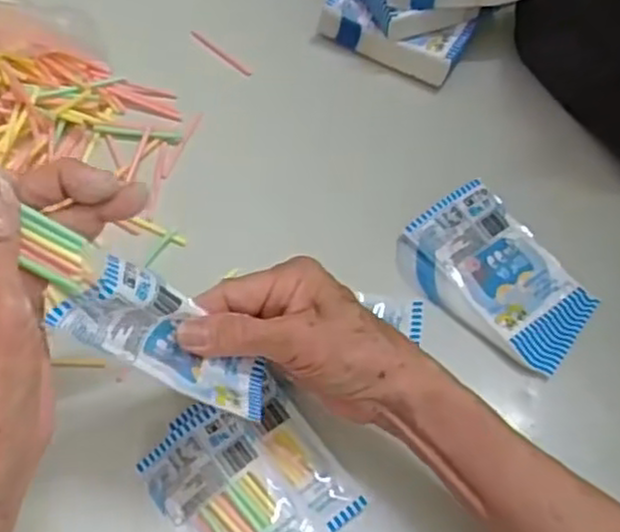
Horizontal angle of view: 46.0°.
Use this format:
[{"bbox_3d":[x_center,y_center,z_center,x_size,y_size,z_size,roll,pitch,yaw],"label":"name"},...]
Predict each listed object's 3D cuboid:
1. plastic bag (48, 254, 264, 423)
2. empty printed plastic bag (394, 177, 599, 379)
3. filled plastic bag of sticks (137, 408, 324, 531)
[{"bbox_3d":[-0.062,0.034,0.339,0.100,0.033,0.046,37,61,-20],"label":"plastic bag"},{"bbox_3d":[0.121,0.007,0.471,0.082,0.016,0.122,-38,71,-20],"label":"empty printed plastic bag"},{"bbox_3d":[-0.041,0.132,0.399,0.062,0.016,0.102,-32,69,-17],"label":"filled plastic bag of sticks"}]

